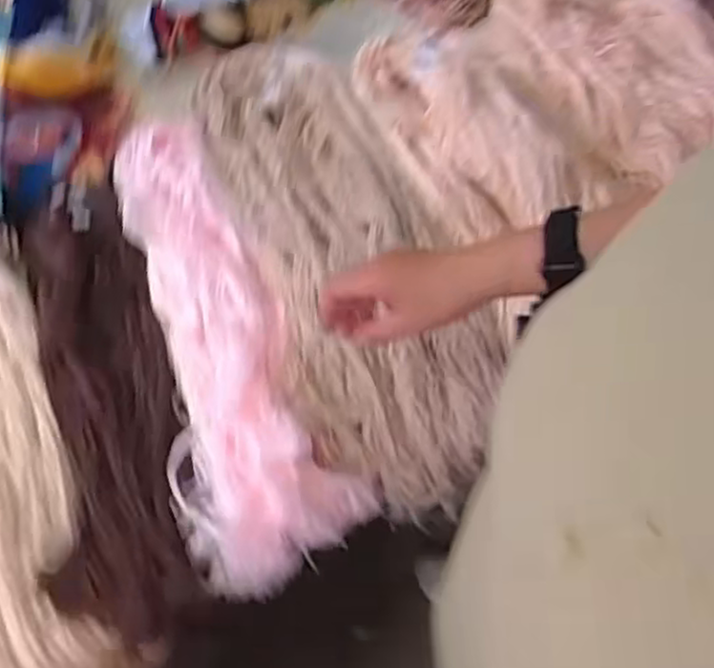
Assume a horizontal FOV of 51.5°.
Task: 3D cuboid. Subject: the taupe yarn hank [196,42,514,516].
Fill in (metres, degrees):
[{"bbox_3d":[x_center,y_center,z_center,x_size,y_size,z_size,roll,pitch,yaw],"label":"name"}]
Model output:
[{"bbox_3d":[-0.011,-0.094,0.781,0.214,0.102,0.595,-18,66,-5],"label":"taupe yarn hank"}]

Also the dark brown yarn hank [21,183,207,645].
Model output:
[{"bbox_3d":[-0.253,0.050,0.743,0.139,0.053,0.490,-16,66,-4],"label":"dark brown yarn hank"}]

